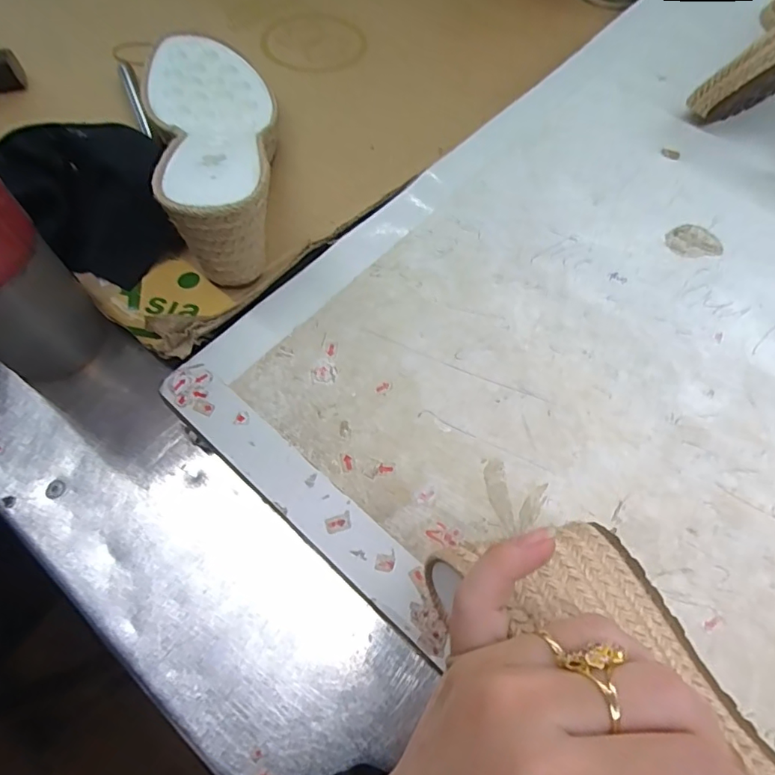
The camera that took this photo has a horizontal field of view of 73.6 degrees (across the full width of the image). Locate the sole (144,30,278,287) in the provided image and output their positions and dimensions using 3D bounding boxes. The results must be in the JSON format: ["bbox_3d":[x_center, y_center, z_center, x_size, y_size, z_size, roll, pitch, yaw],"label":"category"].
[{"bbox_3d":[-0.104,-0.164,0.321,0.081,0.071,0.230,-16,63,-8],"label":"sole"}]

